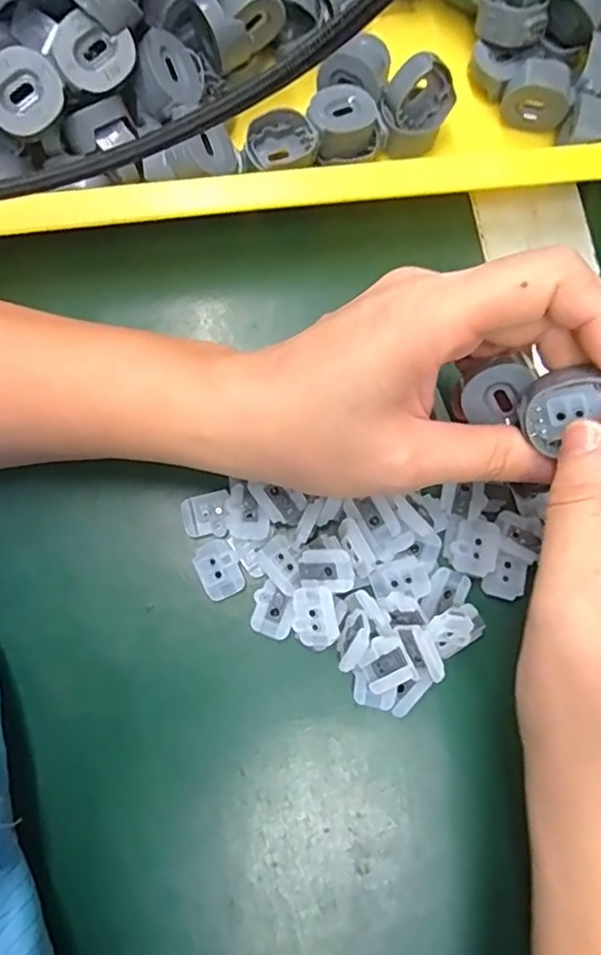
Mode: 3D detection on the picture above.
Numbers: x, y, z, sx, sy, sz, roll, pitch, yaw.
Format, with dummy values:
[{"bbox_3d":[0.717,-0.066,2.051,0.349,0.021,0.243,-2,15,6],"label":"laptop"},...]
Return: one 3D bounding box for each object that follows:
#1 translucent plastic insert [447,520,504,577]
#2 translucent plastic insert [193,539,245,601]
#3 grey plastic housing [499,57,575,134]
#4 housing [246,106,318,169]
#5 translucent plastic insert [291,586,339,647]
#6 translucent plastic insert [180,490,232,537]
[{"bbox_3d":[0.067,0.027,0.232,0.019,0.004,0.021,25,79,4],"label":"translucent plastic insert"},{"bbox_3d":[-0.031,0.036,0.234,0.016,0.005,0.021,-28,80,-7],"label":"translucent plastic insert"},{"bbox_3d":[0.102,-0.164,0.262,0.028,0.023,0.015,18,78,3],"label":"grey plastic housing"},{"bbox_3d":[-0.008,-0.140,0.252,0.028,0.019,0.011,-12,78,-4],"label":"housing"},{"bbox_3d":[0.005,0.051,0.224,0.017,0.005,0.022,-16,83,21],"label":"translucent plastic insert"},{"bbox_3d":[-0.037,0.015,0.238,0.019,0.005,0.017,-13,78,-4],"label":"translucent plastic insert"}]

